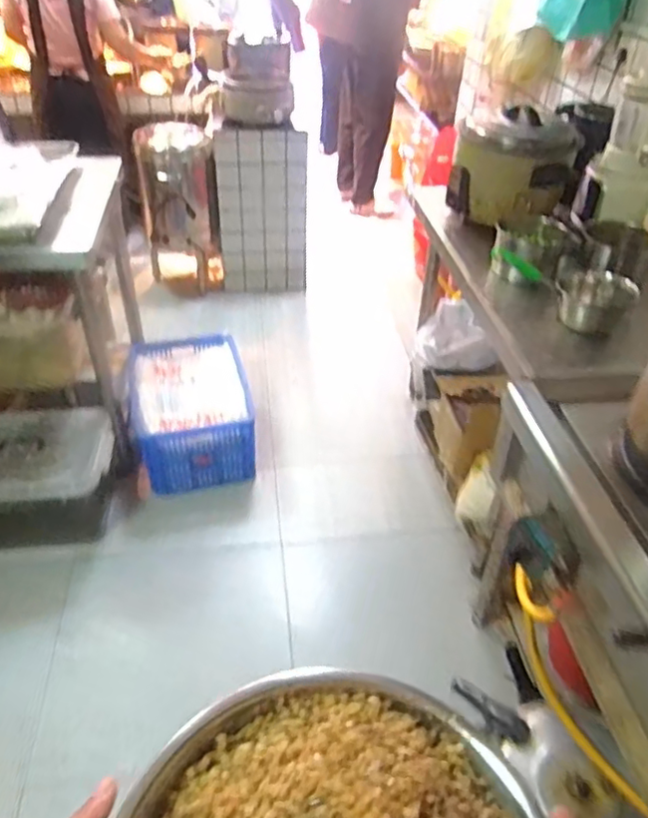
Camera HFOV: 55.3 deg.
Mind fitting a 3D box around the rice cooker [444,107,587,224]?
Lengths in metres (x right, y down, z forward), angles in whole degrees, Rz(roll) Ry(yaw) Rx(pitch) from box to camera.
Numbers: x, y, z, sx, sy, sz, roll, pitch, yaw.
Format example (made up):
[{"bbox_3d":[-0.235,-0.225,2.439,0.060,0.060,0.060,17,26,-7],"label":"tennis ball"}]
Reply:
[{"bbox_3d":[0.502,-0.653,1.653,0.302,0.244,0.282,12,41,13],"label":"rice cooker"}]

